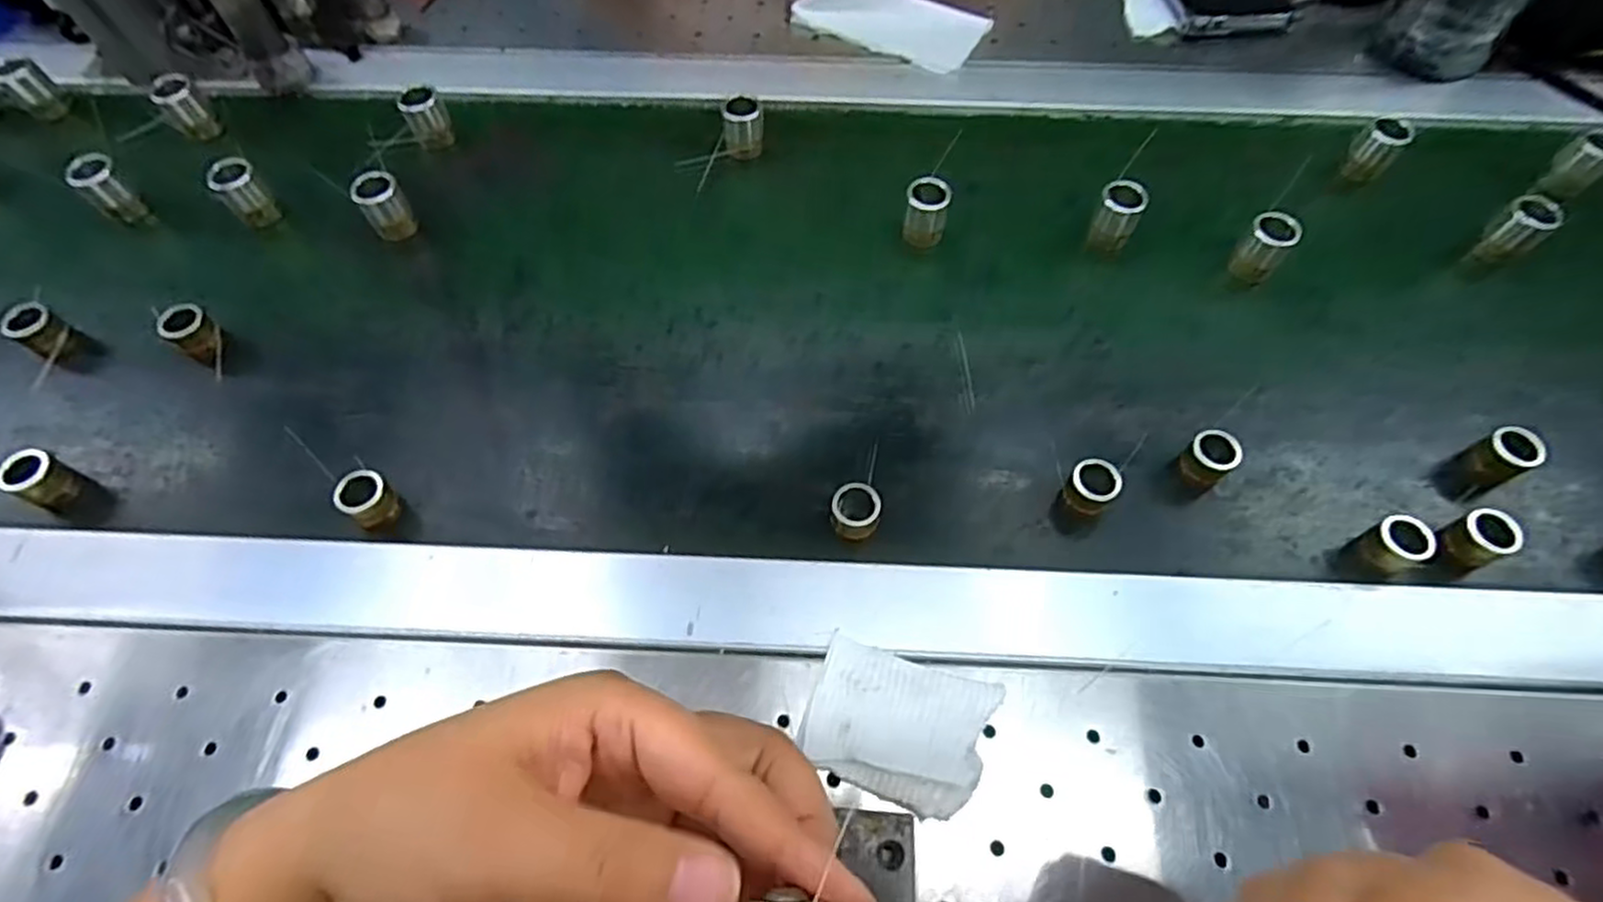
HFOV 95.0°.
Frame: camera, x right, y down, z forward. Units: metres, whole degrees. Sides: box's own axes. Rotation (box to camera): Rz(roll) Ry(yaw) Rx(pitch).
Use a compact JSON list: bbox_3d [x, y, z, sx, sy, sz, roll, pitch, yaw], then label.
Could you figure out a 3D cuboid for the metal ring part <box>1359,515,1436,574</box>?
[{"bbox_3d":[0.248,0.040,0.309,0.018,0.024,0.019,0,61,0],"label":"metal ring part"}]

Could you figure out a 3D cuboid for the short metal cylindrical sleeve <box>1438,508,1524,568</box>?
[{"bbox_3d":[0.284,0.038,0.311,0.020,0.025,0.019,0,61,0],"label":"short metal cylindrical sleeve"}]

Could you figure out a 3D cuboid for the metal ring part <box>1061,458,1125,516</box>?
[{"bbox_3d":[0.126,0.018,0.324,0.023,0.023,0.020,-41,69,-20],"label":"metal ring part"}]

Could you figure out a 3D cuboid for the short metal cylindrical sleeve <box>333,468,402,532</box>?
[{"bbox_3d":[-0.192,0.021,0.325,0.020,0.018,0.019,0,61,0],"label":"short metal cylindrical sleeve"}]

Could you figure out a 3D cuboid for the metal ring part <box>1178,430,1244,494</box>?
[{"bbox_3d":[0.182,0.004,0.328,0.021,0.018,0.019,-32,66,-16],"label":"metal ring part"}]

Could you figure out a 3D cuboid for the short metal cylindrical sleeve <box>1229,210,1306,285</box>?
[{"bbox_3d":[0.243,-0.106,0.386,0.022,0.036,0.018,39,68,19],"label":"short metal cylindrical sleeve"}]

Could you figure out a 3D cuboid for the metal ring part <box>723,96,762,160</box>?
[{"bbox_3d":[-0.034,-0.190,0.433,0.021,0.034,0.017,-2,61,-1],"label":"metal ring part"}]

